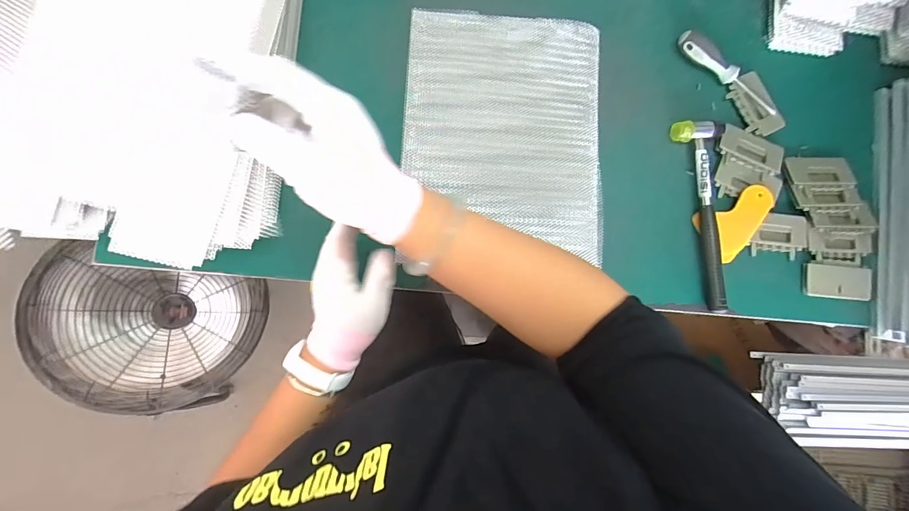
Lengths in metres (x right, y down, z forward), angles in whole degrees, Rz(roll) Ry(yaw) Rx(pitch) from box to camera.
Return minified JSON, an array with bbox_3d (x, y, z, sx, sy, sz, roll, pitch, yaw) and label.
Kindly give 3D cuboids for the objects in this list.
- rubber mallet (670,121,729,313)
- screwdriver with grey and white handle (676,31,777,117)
[{"bbox_3d":[0.320,-0.054,0.486,0.058,0.028,0.245,-2,84,-5],"label":"rubber mallet"},{"bbox_3d":[0.366,-0.244,0.509,0.160,0.026,0.030,36,82,0],"label":"screwdriver with grey and white handle"}]

